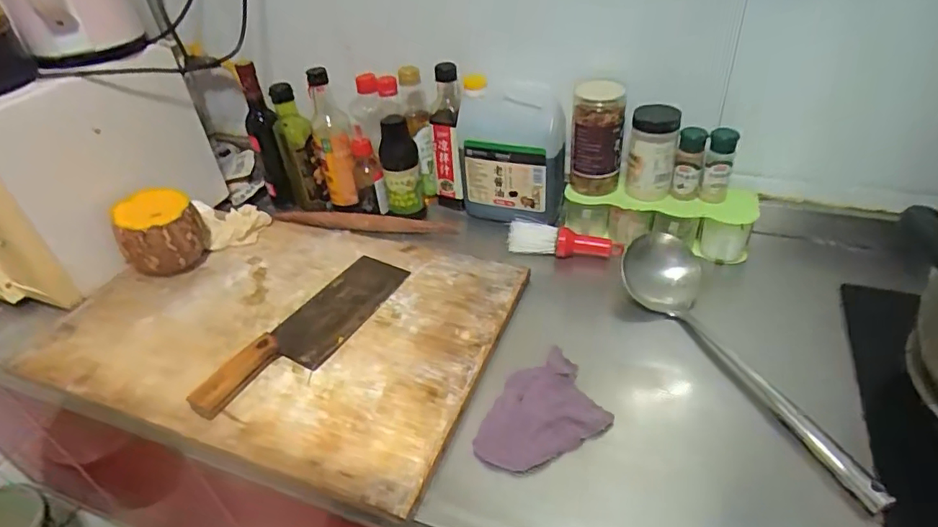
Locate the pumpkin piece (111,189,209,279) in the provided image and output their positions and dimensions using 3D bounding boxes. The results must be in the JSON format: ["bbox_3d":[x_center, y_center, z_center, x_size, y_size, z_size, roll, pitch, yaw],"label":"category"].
[{"bbox_3d":[-0.479,-0.041,0.852,0.107,0.130,0.084,-14,40,-10],"label":"pumpkin piece"}]

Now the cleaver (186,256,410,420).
[{"bbox_3d":[-0.222,0.081,0.742,0.116,0.034,0.331,23,47,31],"label":"cleaver"}]

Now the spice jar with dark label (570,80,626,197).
[{"bbox_3d":[0.195,-0.194,0.833,0.080,0.163,0.085,0,39,7],"label":"spice jar with dark label"}]

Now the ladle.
[{"bbox_3d":[0.317,0.106,0.653,0.109,0.065,0.397,-14,40,-10],"label":"ladle"}]

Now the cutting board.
[{"bbox_3d":[-0.266,0.073,0.772,0.602,0.033,0.402,12,42,17],"label":"cutting board"}]

